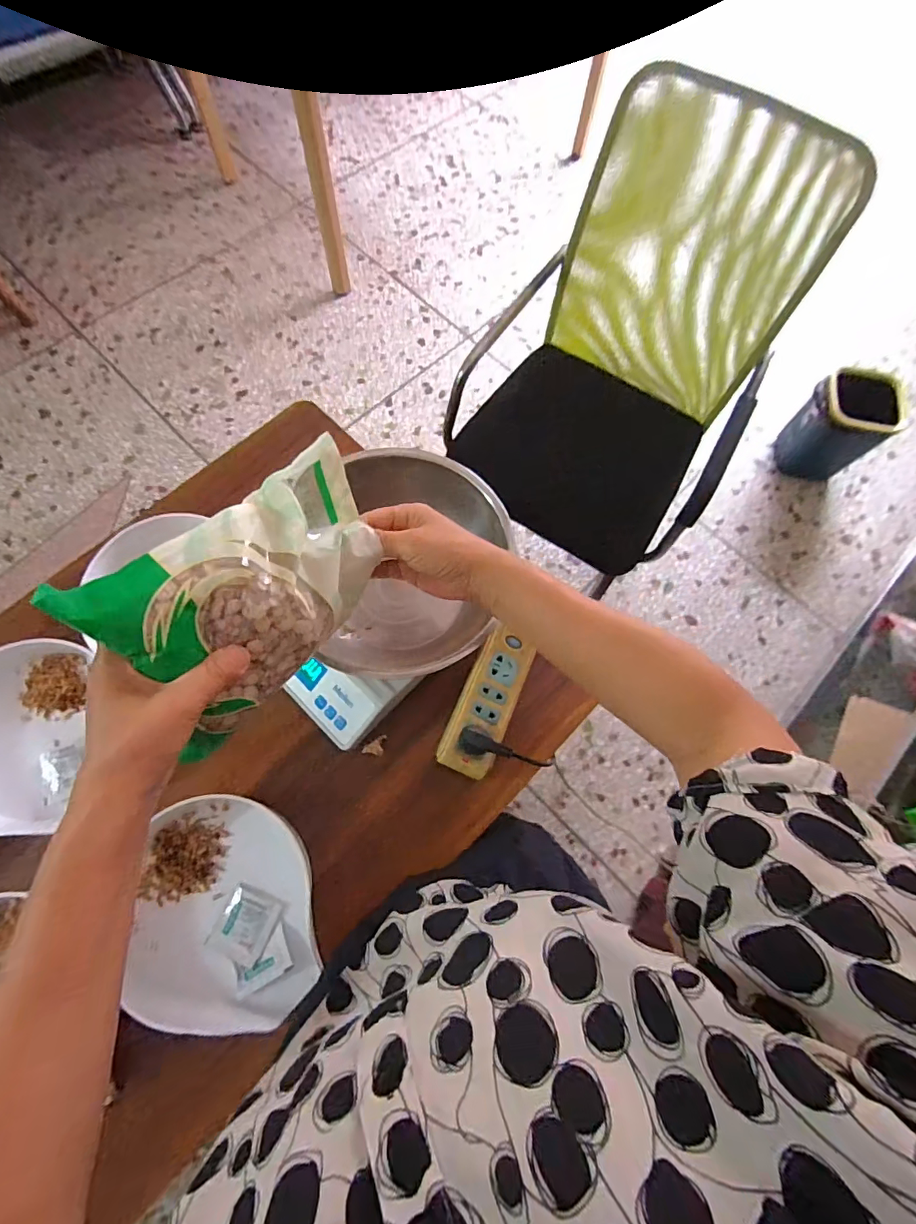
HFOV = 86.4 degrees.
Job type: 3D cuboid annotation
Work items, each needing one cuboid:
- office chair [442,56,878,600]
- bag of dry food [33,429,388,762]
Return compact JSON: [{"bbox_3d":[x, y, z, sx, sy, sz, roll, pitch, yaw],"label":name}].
[{"bbox_3d":[0.316,-0.461,1.068,0.553,0.808,0.549,32,74,7],"label":"office chair"},{"bbox_3d":[-0.138,-0.015,0.350,0.203,0.055,0.143,-48,122,-30],"label":"bag of dry food"}]

